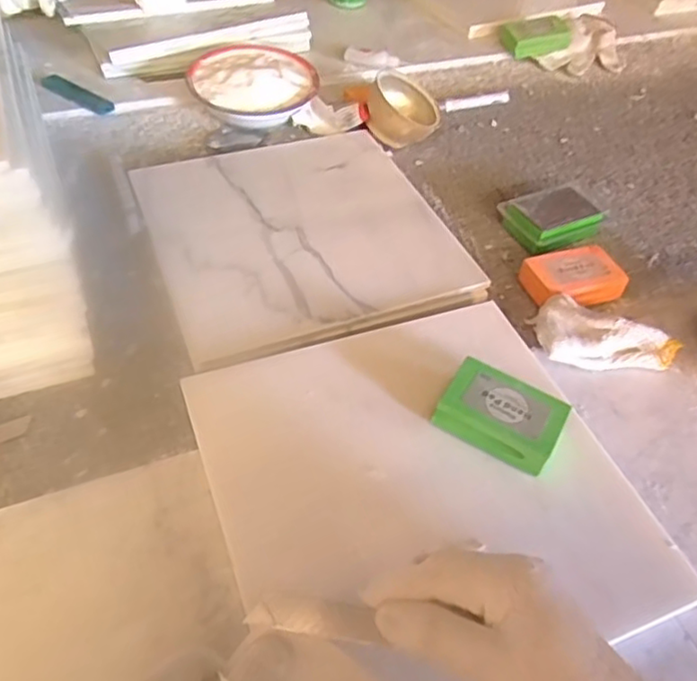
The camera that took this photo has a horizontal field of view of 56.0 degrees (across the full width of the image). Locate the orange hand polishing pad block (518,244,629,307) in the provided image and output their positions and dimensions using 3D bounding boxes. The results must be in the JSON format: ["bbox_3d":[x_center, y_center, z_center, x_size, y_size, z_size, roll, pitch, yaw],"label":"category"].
[{"bbox_3d":[0.234,-0.062,0.682,0.095,0.034,0.063,-11,51,-13],"label":"orange hand polishing pad block"}]

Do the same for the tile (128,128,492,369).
[{"bbox_3d":[-0.050,-0.119,0.709,0.305,0.022,0.303,-16,52,-17],"label":"tile"}]

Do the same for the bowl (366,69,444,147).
[{"bbox_3d":[0.065,-0.296,0.844,0.093,0.054,0.093,52,42,-4],"label":"bowl"}]

